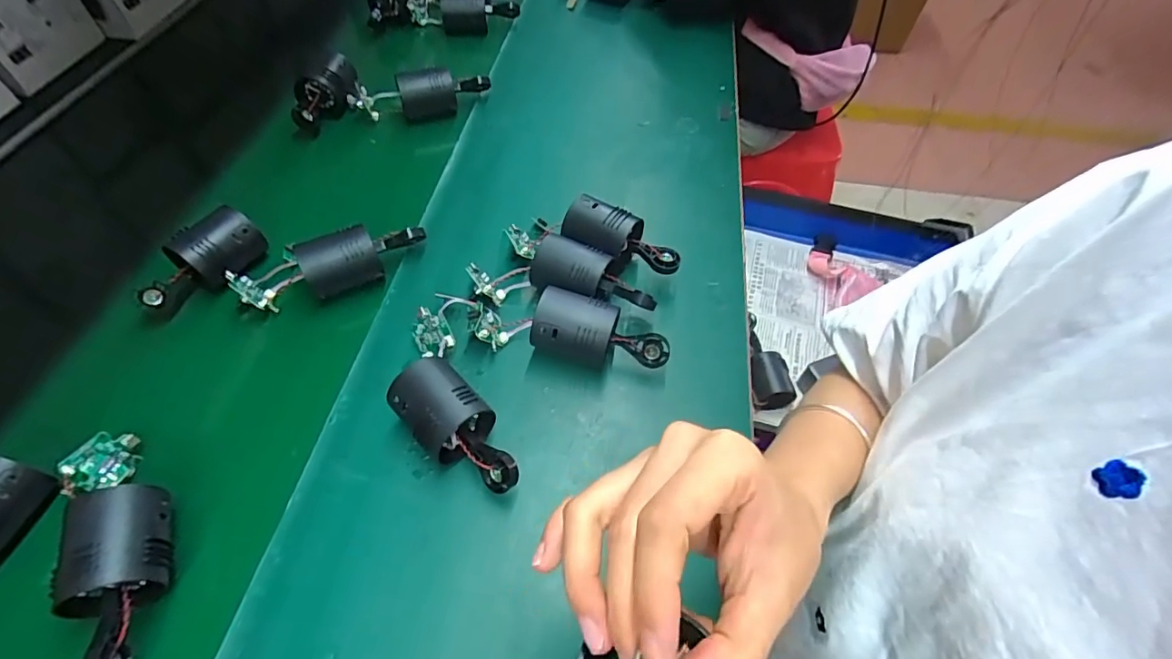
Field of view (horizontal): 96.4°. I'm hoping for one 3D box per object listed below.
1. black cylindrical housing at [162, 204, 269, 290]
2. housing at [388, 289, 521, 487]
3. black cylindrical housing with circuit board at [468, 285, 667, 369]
[{"bbox_3d":[-0.341,-0.073,0.492,0.065,0.043,0.070,24,57,13],"label":"black cylindrical housing"},{"bbox_3d":[-0.110,0.049,0.412,0.073,0.056,0.171,-14,57,-12],"label":"housing"},{"bbox_3d":[-0.013,0.001,0.449,0.165,0.057,0.045,8,55,2],"label":"black cylindrical housing with circuit board"}]

